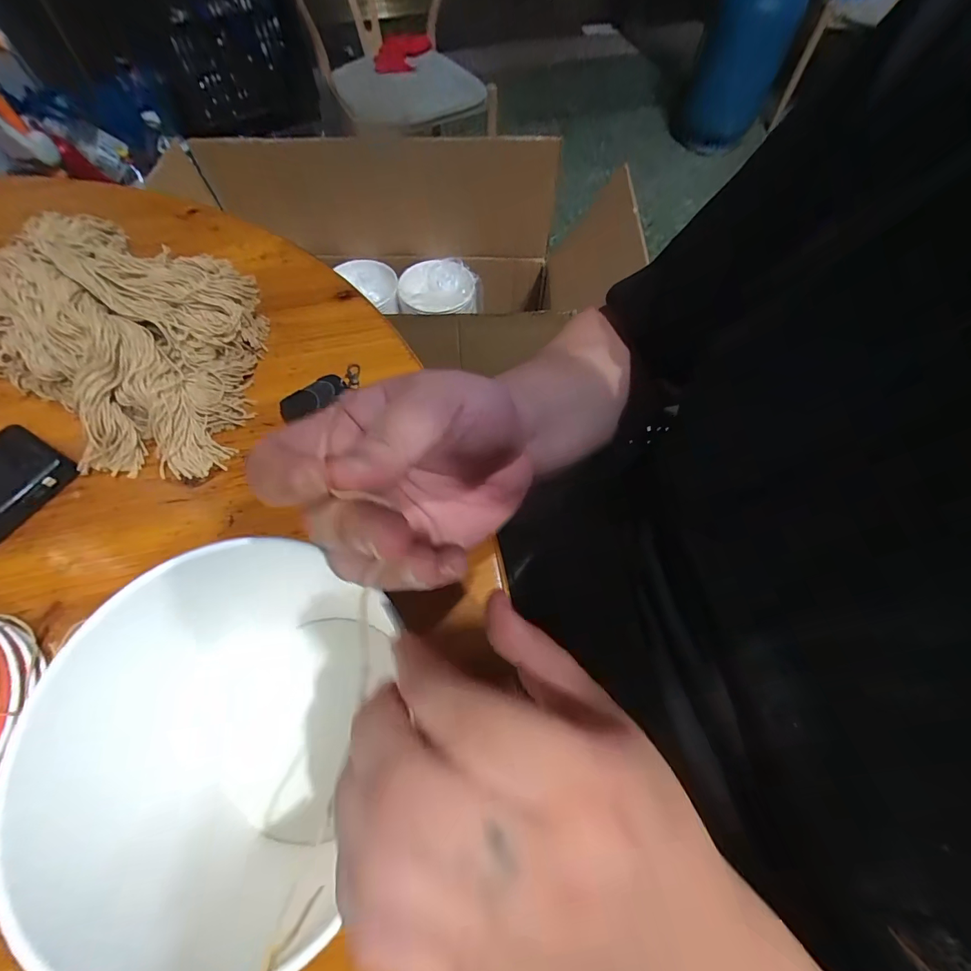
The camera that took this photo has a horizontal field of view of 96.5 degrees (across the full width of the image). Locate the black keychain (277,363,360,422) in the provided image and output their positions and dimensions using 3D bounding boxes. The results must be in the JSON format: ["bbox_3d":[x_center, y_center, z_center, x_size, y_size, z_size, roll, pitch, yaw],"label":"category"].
[{"bbox_3d":[-0.153,-0.088,0.410,0.084,0.017,0.032,-36,69,-18],"label":"black keychain"}]

